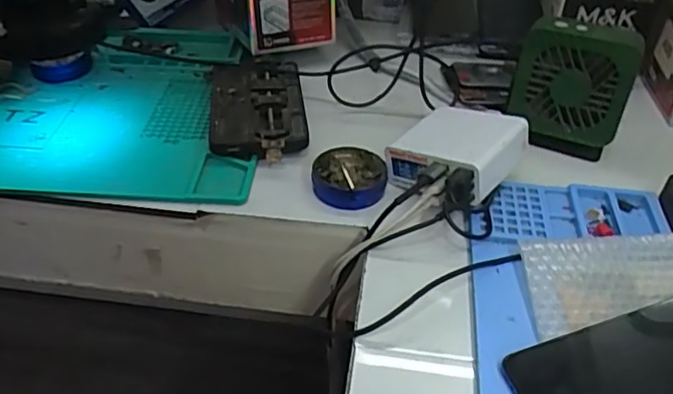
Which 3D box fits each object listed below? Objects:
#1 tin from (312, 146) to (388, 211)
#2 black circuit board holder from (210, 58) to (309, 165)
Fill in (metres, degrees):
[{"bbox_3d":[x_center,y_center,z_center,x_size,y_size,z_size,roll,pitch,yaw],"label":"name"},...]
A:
[{"bbox_3d":[0.011,-0.016,0.499,0.061,0.018,0.057,1,40,-1],"label":"tin"},{"bbox_3d":[-0.073,-0.091,0.559,0.088,0.017,0.148,-6,41,-8],"label":"black circuit board holder"}]

